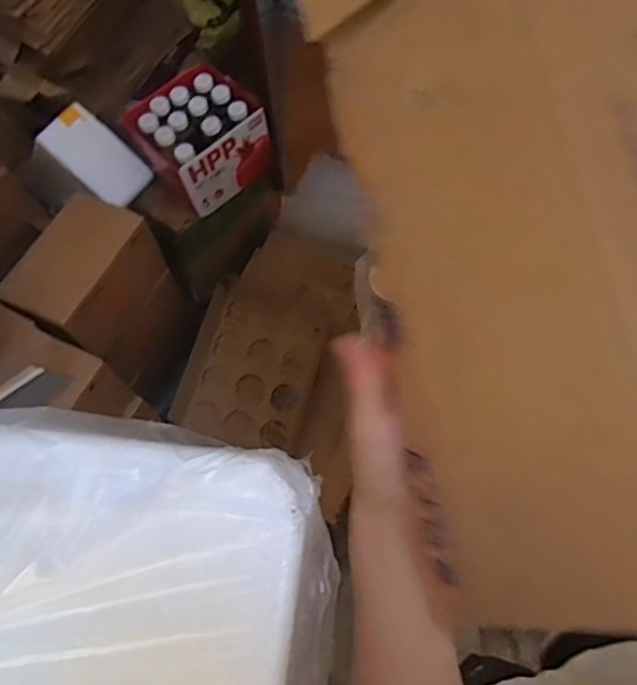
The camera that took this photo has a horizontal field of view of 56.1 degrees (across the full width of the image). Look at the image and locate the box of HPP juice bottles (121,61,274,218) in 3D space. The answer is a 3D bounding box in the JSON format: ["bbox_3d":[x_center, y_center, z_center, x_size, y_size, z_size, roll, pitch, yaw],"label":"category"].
[{"bbox_3d":[-0.258,-0.452,1.325,0.246,0.158,0.234,-37,69,-14],"label":"box of HPP juice bottles"}]

